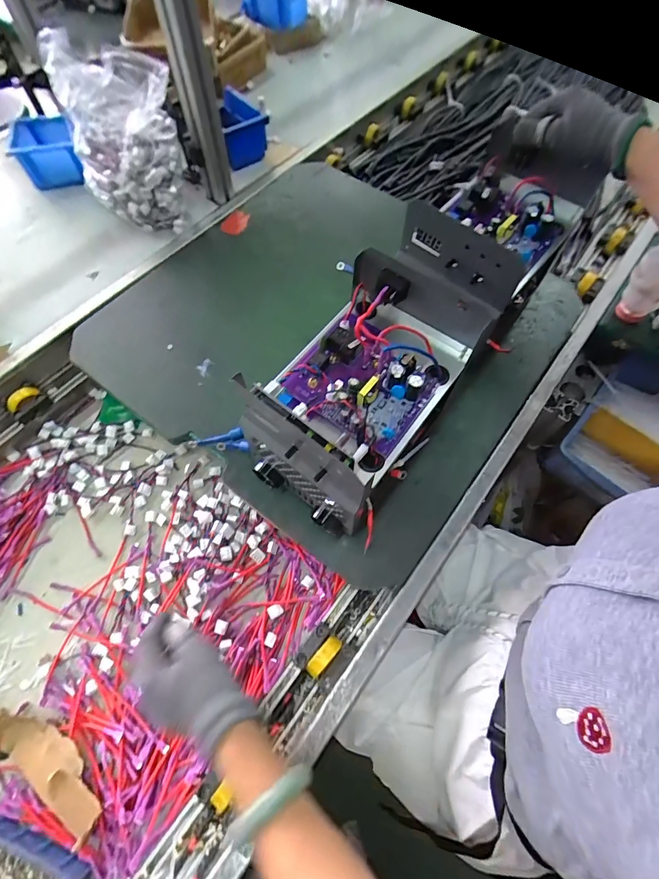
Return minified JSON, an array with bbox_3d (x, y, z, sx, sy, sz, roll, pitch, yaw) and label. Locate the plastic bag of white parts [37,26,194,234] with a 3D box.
[{"bbox_3d":[-0.313,-0.449,0.626,0.156,0.189,0.134,-4,64,-3],"label":"plastic bag of white parts"}]

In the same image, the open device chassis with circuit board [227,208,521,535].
[{"bbox_3d":[0.054,-0.091,0.410,0.151,0.094,0.327,33,68,14],"label":"open device chassis with circuit board"}]

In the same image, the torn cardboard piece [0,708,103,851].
[{"bbox_3d":[-0.313,0.345,0.441,0.182,0.028,0.050,31,67,13],"label":"torn cardboard piece"}]

